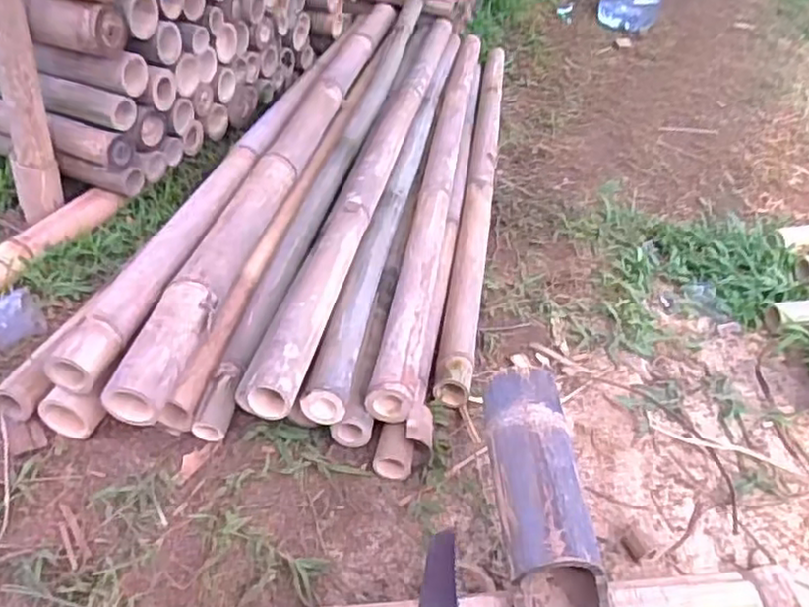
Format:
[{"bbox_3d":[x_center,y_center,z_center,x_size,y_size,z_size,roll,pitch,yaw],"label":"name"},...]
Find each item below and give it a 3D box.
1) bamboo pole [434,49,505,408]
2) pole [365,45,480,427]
[{"bbox_3d":[0.199,-0.360,1.694,0.069,0.062,1.738,9,36,4],"label":"bamboo pole"},{"bbox_3d":[0.104,-0.370,1.593,0.082,0.065,1.750,10,37,3],"label":"pole"}]

